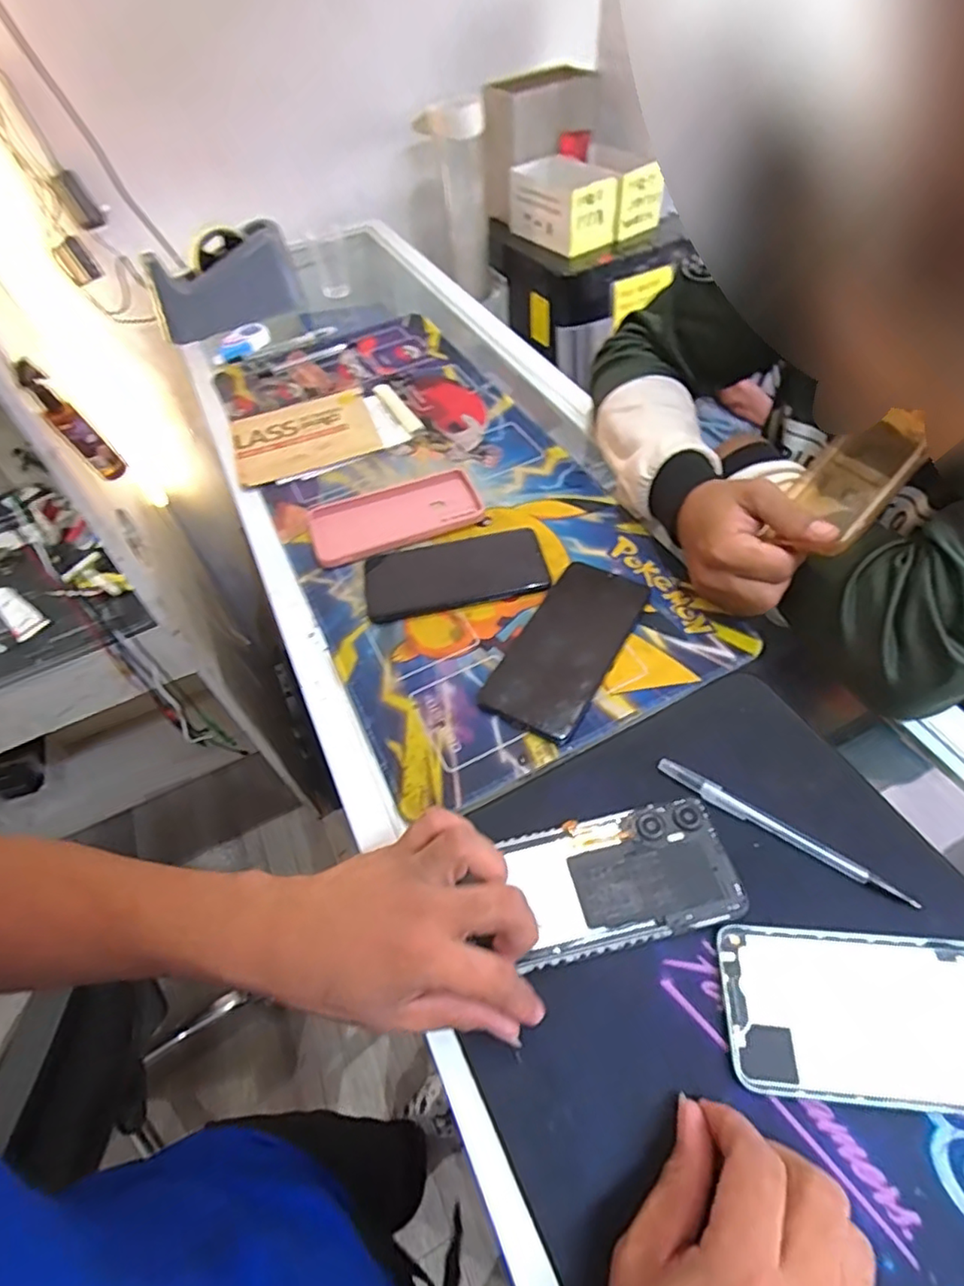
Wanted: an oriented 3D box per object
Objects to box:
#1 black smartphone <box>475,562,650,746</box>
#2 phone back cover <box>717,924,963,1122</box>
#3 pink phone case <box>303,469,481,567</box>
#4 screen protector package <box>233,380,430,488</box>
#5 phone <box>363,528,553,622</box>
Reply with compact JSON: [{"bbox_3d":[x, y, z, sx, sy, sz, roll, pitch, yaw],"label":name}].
[{"bbox_3d":[0.069,-0.001,0.477,0.078,0.010,0.168,25,57,21],"label":"black smartphone"},{"bbox_3d":[0.213,0.193,0.308,0.164,0.011,0.079,3,52,5],"label":"phone back cover"},{"bbox_3d":[-0.083,-0.125,0.577,0.164,0.008,0.091,-17,53,-10],"label":"pink phone case"},{"bbox_3d":[-0.182,-0.243,0.676,0.200,0.009,0.135,-22,54,-14],"label":"screen protector package"},{"bbox_3d":[-0.026,-0.066,0.538,0.160,0.008,0.082,-11,52,-6],"label":"phone"}]

